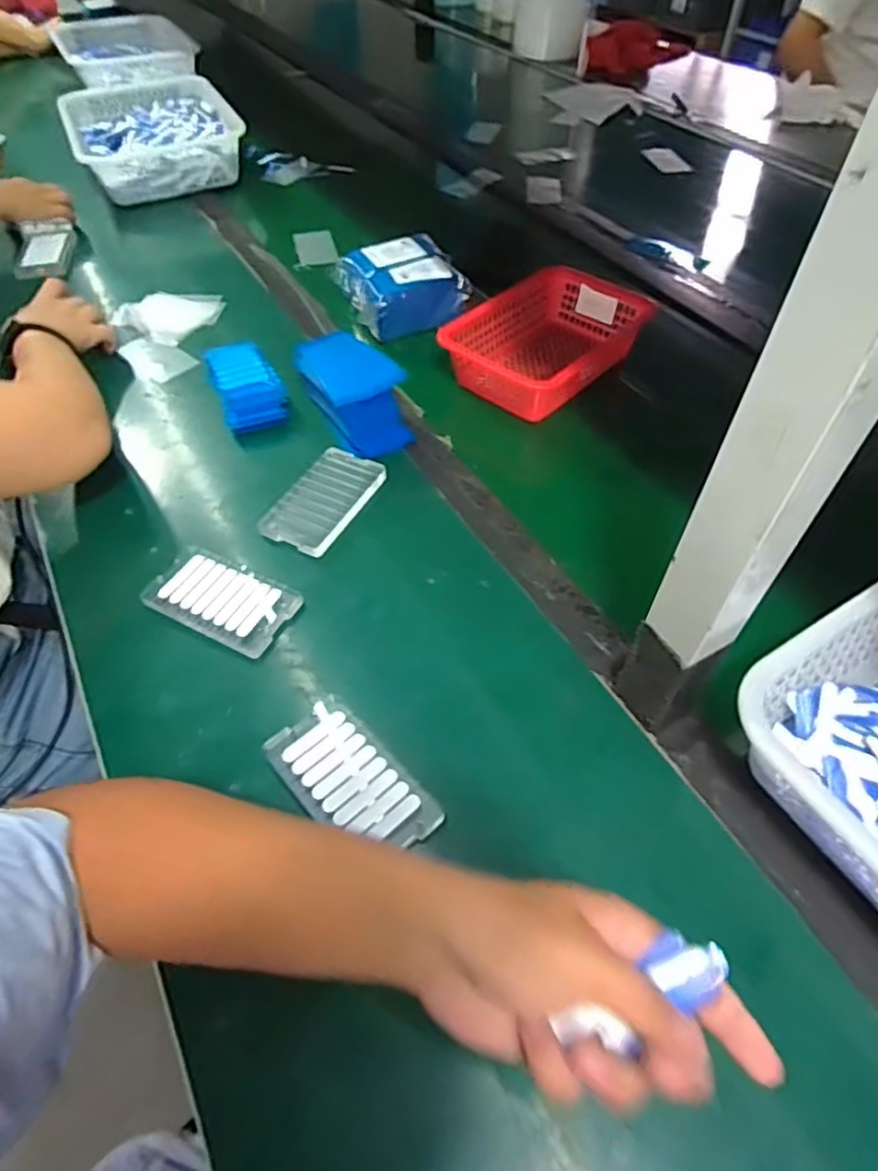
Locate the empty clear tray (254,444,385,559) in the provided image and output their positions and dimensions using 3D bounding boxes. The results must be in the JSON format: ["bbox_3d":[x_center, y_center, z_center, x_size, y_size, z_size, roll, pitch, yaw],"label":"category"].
[{"bbox_3d":[-0.107,-0.084,0.619,0.071,0.009,0.126,20,54,14],"label":"empty clear tray"}]

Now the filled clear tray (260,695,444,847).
[{"bbox_3d":[-0.061,0.134,0.446,0.065,0.009,0.120,-36,61,-25],"label":"filled clear tray"}]

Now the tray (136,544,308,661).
[{"bbox_3d":[-0.183,0.010,0.550,0.120,0.007,0.070,22,55,16],"label":"tray"}]

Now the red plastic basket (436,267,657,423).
[{"bbox_3d":[0.124,-0.277,0.752,0.224,0.063,0.151,-38,61,-26],"label":"red plastic basket"}]

